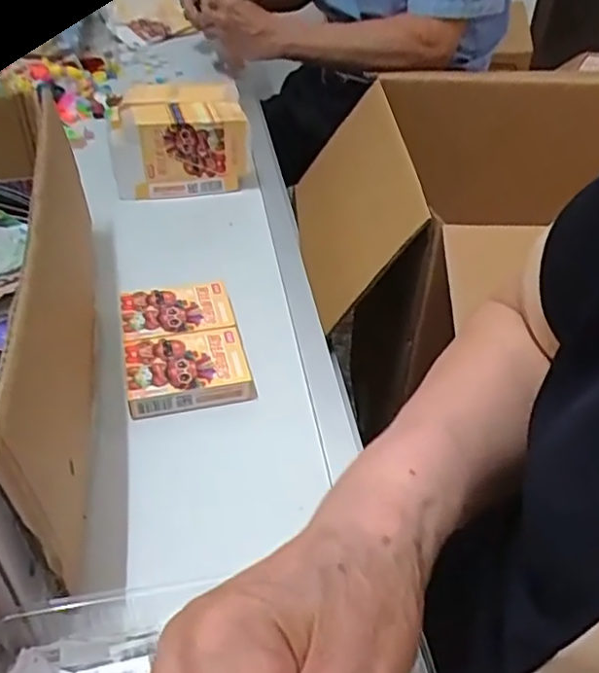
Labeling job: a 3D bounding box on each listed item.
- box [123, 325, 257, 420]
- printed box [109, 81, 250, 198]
[{"bbox_3d":[-0.086,0.026,0.494,0.090,0.020,0.067,-10,42,-14],"label":"box"},{"bbox_3d":[-0.137,-0.225,0.728,0.144,0.089,0.111,-14,44,-18],"label":"printed box"}]

